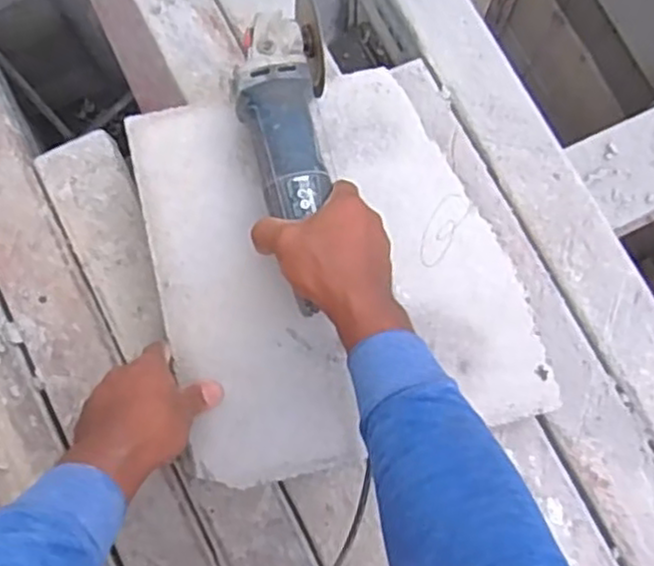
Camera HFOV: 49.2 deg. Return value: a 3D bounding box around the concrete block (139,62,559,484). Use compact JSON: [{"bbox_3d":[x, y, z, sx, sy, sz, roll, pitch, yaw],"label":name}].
[{"bbox_3d":[0.010,-0.018,0.644,0.313,0.025,0.338,-13,78,-4],"label":"concrete block"}]

